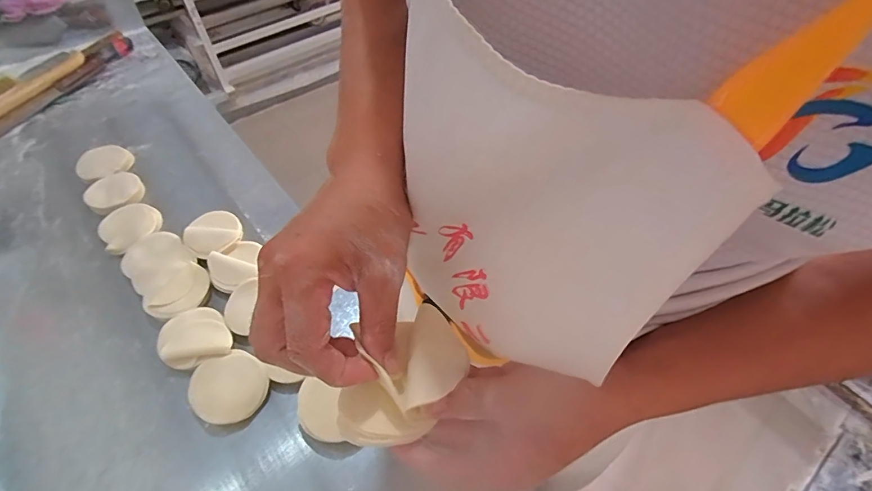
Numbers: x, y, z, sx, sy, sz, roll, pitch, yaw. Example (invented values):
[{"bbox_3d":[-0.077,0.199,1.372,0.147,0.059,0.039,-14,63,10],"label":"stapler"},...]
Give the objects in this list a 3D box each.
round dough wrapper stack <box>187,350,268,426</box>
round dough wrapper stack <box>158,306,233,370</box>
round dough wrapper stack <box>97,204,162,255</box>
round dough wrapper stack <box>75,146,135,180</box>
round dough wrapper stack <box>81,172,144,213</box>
[{"bbox_3d":[-0.263,0.182,0.559,0.094,0.026,0.085,21,53,16],"label":"round dough wrapper stack"},{"bbox_3d":[-0.327,0.132,0.601,0.084,0.036,0.096,-32,58,-24],"label":"round dough wrapper stack"},{"bbox_3d":[-0.501,-0.029,0.724,0.087,0.025,0.098,-34,59,-25],"label":"round dough wrapper stack"},{"bbox_3d":[-0.624,-0.159,0.822,0.099,0.021,0.089,38,60,26],"label":"round dough wrapper stack"},{"bbox_3d":[-0.567,-0.092,0.772,0.091,0.024,0.088,0,51,0],"label":"round dough wrapper stack"}]

